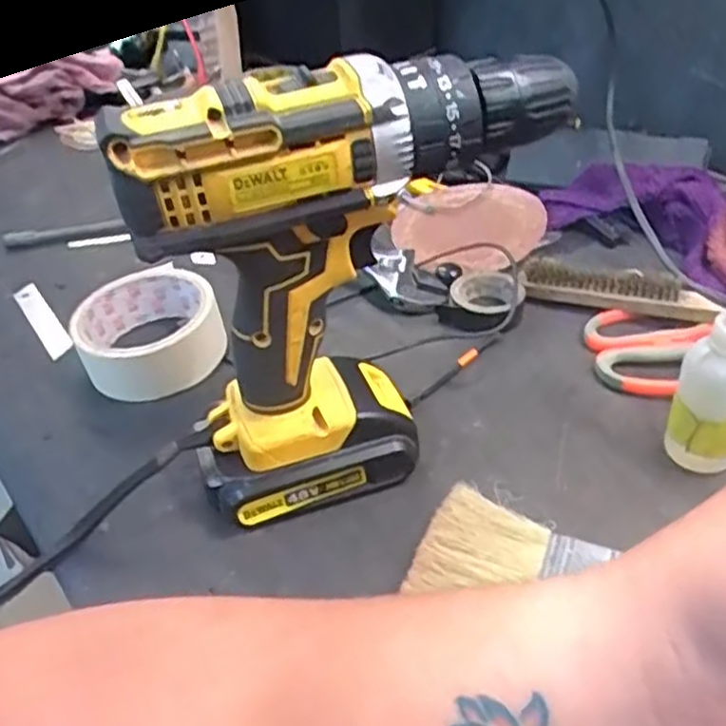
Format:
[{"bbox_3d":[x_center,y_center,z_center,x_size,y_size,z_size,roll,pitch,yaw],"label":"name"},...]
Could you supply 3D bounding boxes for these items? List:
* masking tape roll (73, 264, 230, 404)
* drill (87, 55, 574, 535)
[{"bbox_3d":[-0.137,-0.021,0.468,0.085,0.038,0.090,-4,39,4],"label":"masking tape roll"},{"bbox_3d":[-0.002,-0.038,0.342,0.178,0.197,0.065,-24,42,-20],"label":"drill"}]

